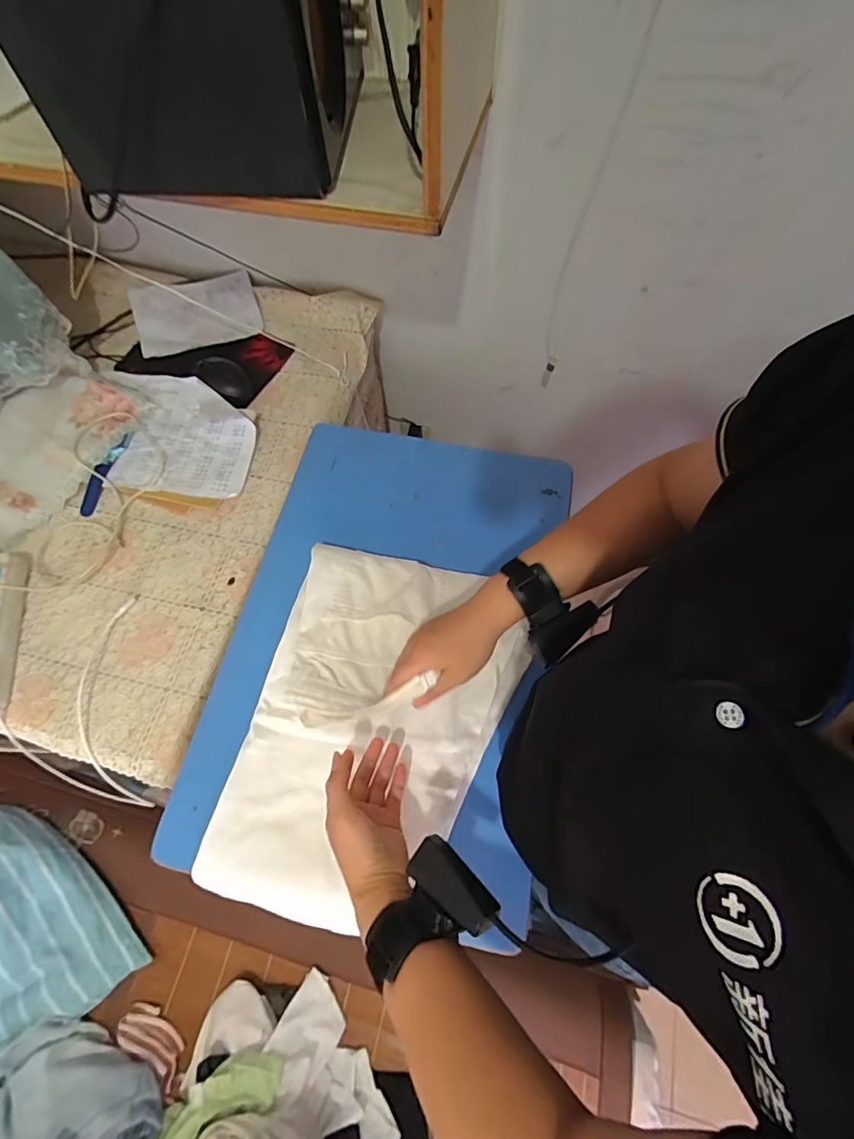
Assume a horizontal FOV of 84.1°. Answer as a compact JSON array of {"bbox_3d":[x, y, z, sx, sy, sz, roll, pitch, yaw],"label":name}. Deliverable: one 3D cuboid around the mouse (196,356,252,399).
[{"bbox_3d":[-0.335,-0.315,0.782,0.099,0.036,0.062,32,70,14],"label":"mouse"}]

